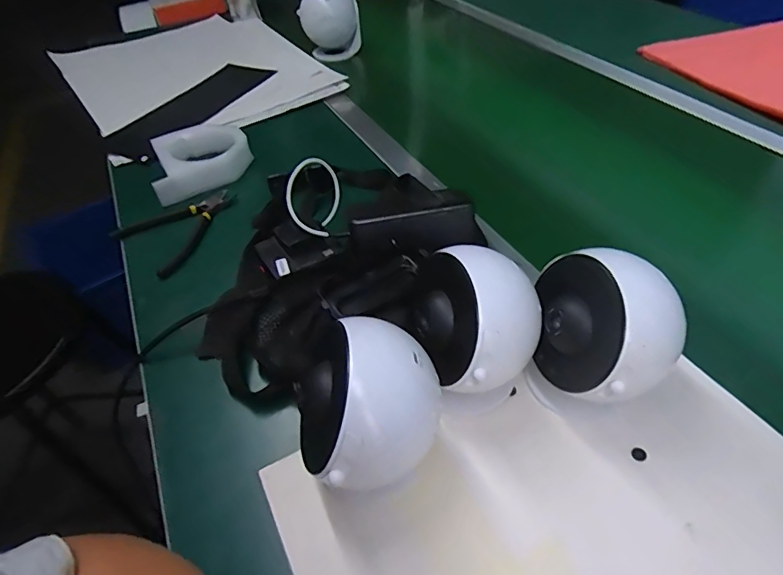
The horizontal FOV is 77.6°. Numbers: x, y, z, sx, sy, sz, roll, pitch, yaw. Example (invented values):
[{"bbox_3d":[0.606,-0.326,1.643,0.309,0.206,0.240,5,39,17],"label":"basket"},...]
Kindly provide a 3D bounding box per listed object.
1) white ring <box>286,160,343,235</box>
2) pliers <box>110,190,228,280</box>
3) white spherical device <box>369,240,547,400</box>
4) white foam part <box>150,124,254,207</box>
[{"bbox_3d":[-0.081,-0.093,0.508,0.023,0.065,0.081,-13,51,42],"label":"white ring"},{"bbox_3d":[-0.252,-0.073,0.595,0.131,0.022,0.127,-35,52,-28],"label":"pliers"},{"bbox_3d":[0.058,0.026,0.361,0.087,0.091,0.089,-3,46,3],"label":"white spherical device"},{"bbox_3d":[-0.263,-0.180,0.675,0.130,0.038,0.130,-20,47,-14],"label":"white foam part"}]

